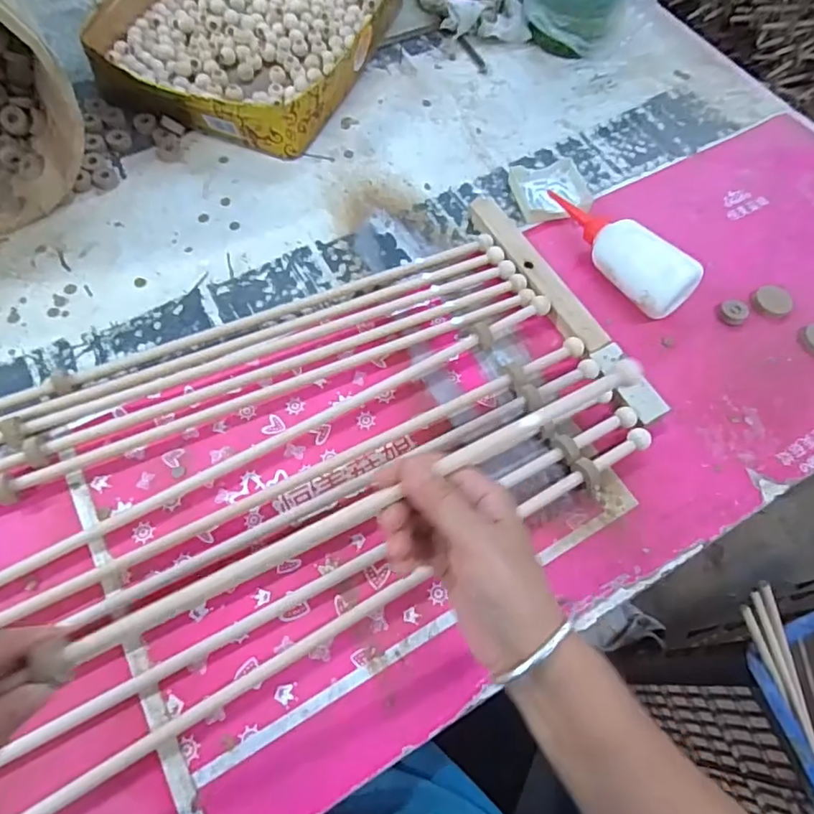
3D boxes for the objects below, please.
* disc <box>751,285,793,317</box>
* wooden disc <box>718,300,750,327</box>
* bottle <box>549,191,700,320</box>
[{"bbox_3d":[0.369,-0.107,0.563,0.036,0.012,0.036,1,63,-2],"label":"disc"},{"bbox_3d":[0.328,-0.096,0.558,0.026,0.008,0.030,39,68,16],"label":"wooden disc"},{"bbox_3d":[0.209,-0.156,0.554,0.055,0.059,0.159,-34,70,-18],"label":"bottle"}]

